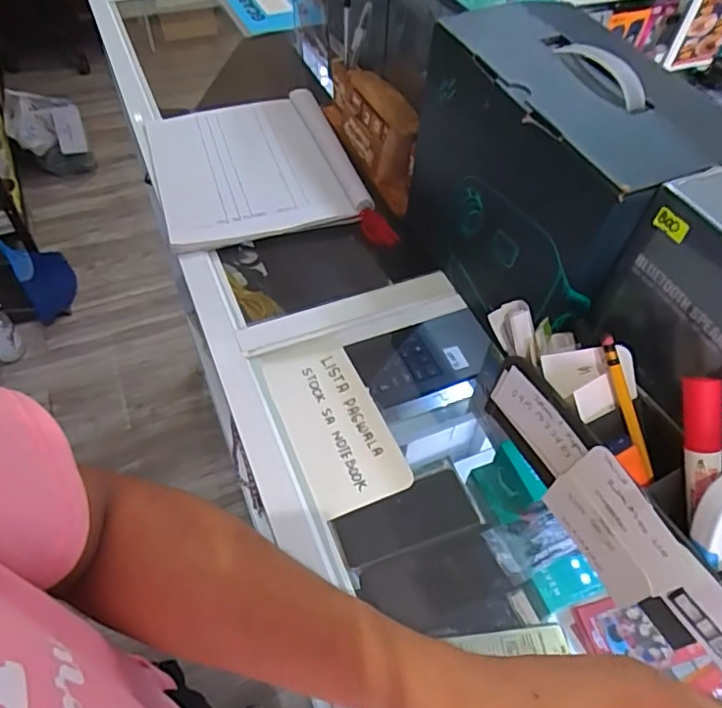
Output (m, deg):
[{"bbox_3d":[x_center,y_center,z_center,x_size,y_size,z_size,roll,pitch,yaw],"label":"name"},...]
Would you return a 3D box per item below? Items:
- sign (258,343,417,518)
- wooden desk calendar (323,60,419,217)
[{"bbox_3d":[-0.022,0.056,0.457,0.075,0.009,0.150,-19,55,-17],"label":"sign"},{"bbox_3d":[0.011,-0.267,0.654,0.046,0.086,0.229,-17,54,-16],"label":"wooden desk calendar"}]

